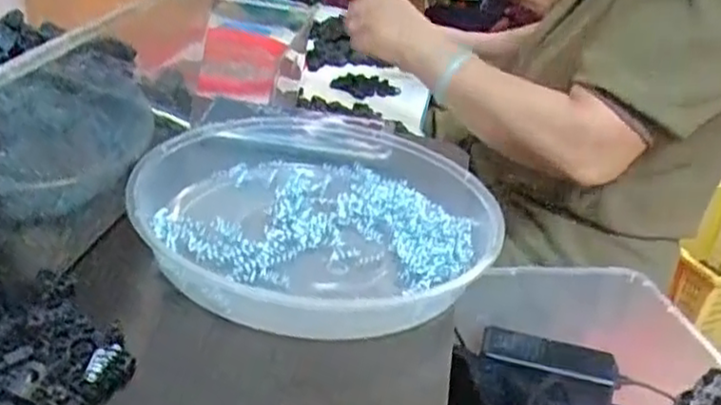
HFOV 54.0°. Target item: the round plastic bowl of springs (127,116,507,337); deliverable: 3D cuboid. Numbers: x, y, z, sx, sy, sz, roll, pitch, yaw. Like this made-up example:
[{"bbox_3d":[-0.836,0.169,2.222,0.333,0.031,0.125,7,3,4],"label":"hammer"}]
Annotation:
[{"bbox_3d":[-0.033,0.003,0.493,0.233,0.055,0.263,5,30,-10],"label":"round plastic bowl of springs"}]

